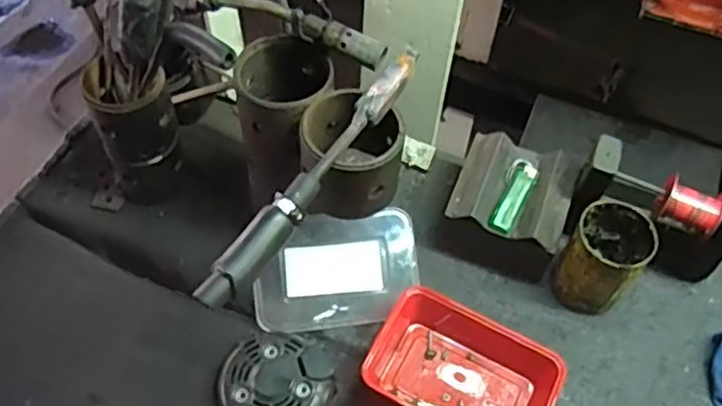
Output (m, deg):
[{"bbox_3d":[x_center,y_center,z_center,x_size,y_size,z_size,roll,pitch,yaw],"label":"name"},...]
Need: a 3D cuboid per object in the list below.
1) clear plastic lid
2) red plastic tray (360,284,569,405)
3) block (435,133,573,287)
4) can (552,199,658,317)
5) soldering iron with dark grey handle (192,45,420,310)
[{"bbox_3d":[-0.026,0.072,0.714,0.172,0.027,0.117,-5,86,-8],"label":"clear plastic lid"},{"bbox_3d":[0.101,0.169,0.665,0.174,0.062,0.126,26,58,15],"label":"red plastic tray"},{"bbox_3d":[0.160,0.008,0.749,0.124,0.101,0.114,18,57,10],"label":"block"},{"bbox_3d":[0.251,0.061,0.699,0.074,0.114,0.072,1,55,-1],"label":"can"},{"bbox_3d":[-0.029,-0.030,0.532,0.029,0.033,0.276,30,59,17],"label":"soldering iron with dark grey handle"}]

